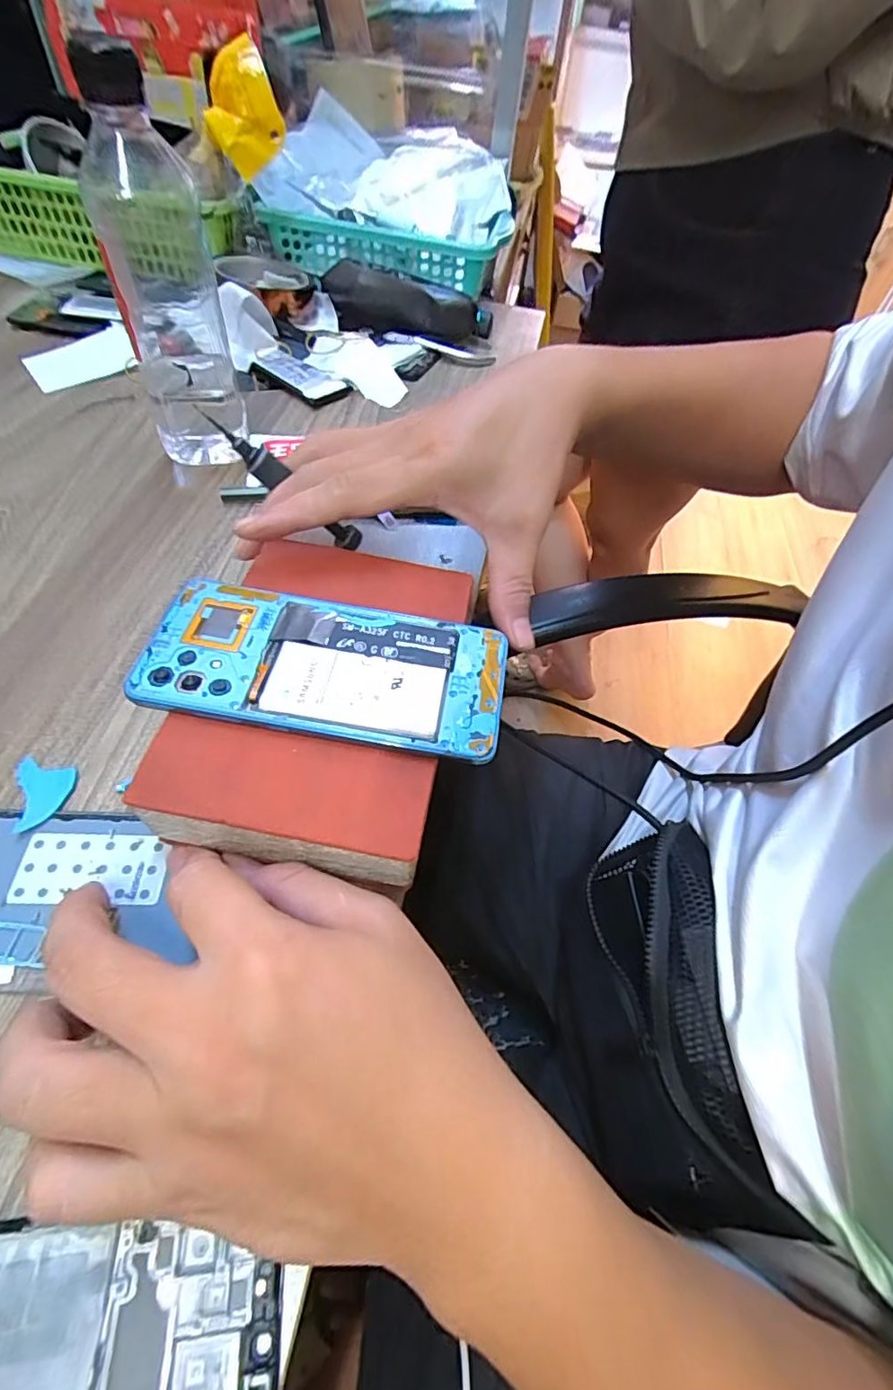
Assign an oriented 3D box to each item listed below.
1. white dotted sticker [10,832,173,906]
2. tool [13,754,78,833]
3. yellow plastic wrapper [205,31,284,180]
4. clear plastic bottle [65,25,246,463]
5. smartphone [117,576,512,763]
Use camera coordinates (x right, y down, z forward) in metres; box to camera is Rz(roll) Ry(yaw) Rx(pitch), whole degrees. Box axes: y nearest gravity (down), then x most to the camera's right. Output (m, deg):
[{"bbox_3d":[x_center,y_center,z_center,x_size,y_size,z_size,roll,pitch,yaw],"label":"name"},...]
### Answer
[{"bbox_3d":[-0.150,0.073,0.236,0.058,0.004,0.028,1,55,-3],"label":"white dotted sticker"},{"bbox_3d":[-0.182,0.041,0.253,0.023,0.004,0.037,-19,58,-16],"label":"tool"},{"bbox_3d":[-0.160,-0.462,0.440,0.061,0.066,0.053,-10,56,-11],"label":"yellow plastic wrapper"},{"bbox_3d":[-0.171,-0.248,0.341,0.057,0.194,0.057,-12,57,-12],"label":"clear plastic bottle"},{"bbox_3d":[-0.054,-0.013,0.253,0.157,0.008,0.071,10,55,1],"label":"smartphone"}]

